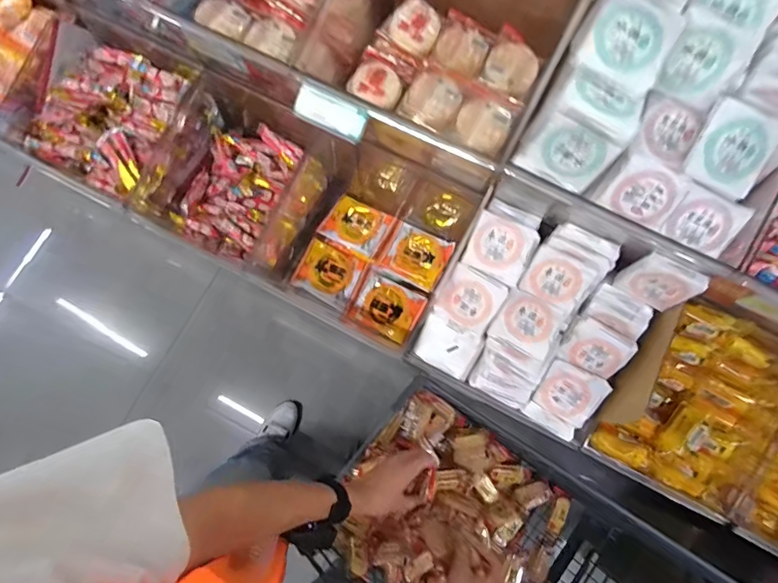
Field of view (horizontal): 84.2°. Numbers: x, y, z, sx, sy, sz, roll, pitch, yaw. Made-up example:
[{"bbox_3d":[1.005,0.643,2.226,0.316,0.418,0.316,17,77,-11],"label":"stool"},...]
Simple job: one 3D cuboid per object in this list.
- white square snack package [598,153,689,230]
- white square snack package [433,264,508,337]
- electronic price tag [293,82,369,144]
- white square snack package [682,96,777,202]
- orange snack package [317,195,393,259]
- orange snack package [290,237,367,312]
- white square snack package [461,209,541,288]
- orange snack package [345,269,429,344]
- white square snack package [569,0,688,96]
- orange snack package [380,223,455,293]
[{"bbox_3d":[0.307,-0.117,0.515,0.082,0.066,0.019,26,39,-2],"label":"white square snack package"},{"bbox_3d":[0.120,0.012,0.627,0.083,0.015,0.082,32,106,16],"label":"white square snack package"},{"bbox_3d":[-0.073,-0.224,0.542,0.093,0.008,0.042,25,105,3],"label":"electronic price tag"},{"bbox_3d":[0.390,-0.157,0.486,0.080,0.018,0.088,20,117,-5],"label":"white square snack package"},{"bbox_3d":[-0.065,-0.134,0.868,0.123,0.028,0.101,27,78,5],"label":"orange snack package"},{"bbox_3d":[-0.119,-0.037,0.855,0.118,0.017,0.107,27,78,5],"label":"orange snack package"},{"bbox_3d":[0.157,-0.060,0.606,0.088,0.015,0.081,27,103,3],"label":"white square snack package"},{"bbox_3d":[-0.005,0.031,0.838,0.129,0.016,0.101,29,78,6],"label":"orange snack package"},{"bbox_3d":[0.248,-0.263,0.448,0.092,0.021,0.083,28,105,1],"label":"white square snack package"},{"bbox_3d":[0.057,-0.068,0.851,0.112,0.014,0.107,26,78,5],"label":"orange snack package"}]

